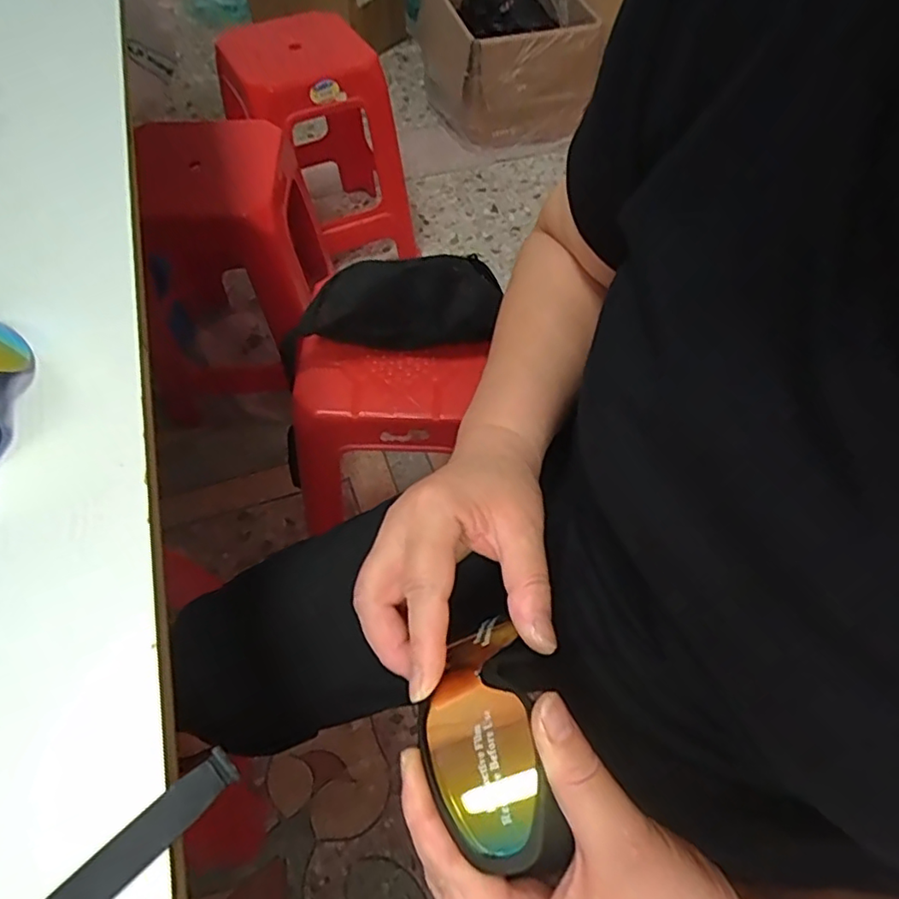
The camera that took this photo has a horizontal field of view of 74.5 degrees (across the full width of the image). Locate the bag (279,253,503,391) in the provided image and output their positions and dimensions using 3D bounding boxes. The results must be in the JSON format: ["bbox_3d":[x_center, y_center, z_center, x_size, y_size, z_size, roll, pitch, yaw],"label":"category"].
[{"bbox_3d":[-0.072,-0.167,0.732,0.281,0.106,0.086,-17,58,-12],"label":"bag"}]

